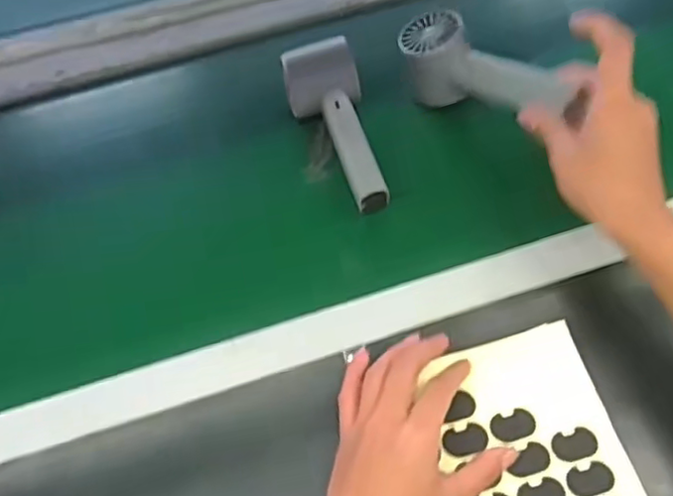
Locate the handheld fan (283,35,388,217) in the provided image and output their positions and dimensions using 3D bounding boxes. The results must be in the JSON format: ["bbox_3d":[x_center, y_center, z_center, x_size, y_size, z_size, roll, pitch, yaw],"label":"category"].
[{"bbox_3d":[0.002,-0.094,0.507,0.055,0.058,0.144,-16,58,-6],"label":"handheld fan"}]

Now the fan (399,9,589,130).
[{"bbox_3d":[0.120,-0.132,0.495,0.159,0.056,0.044,32,66,33],"label":"fan"}]

